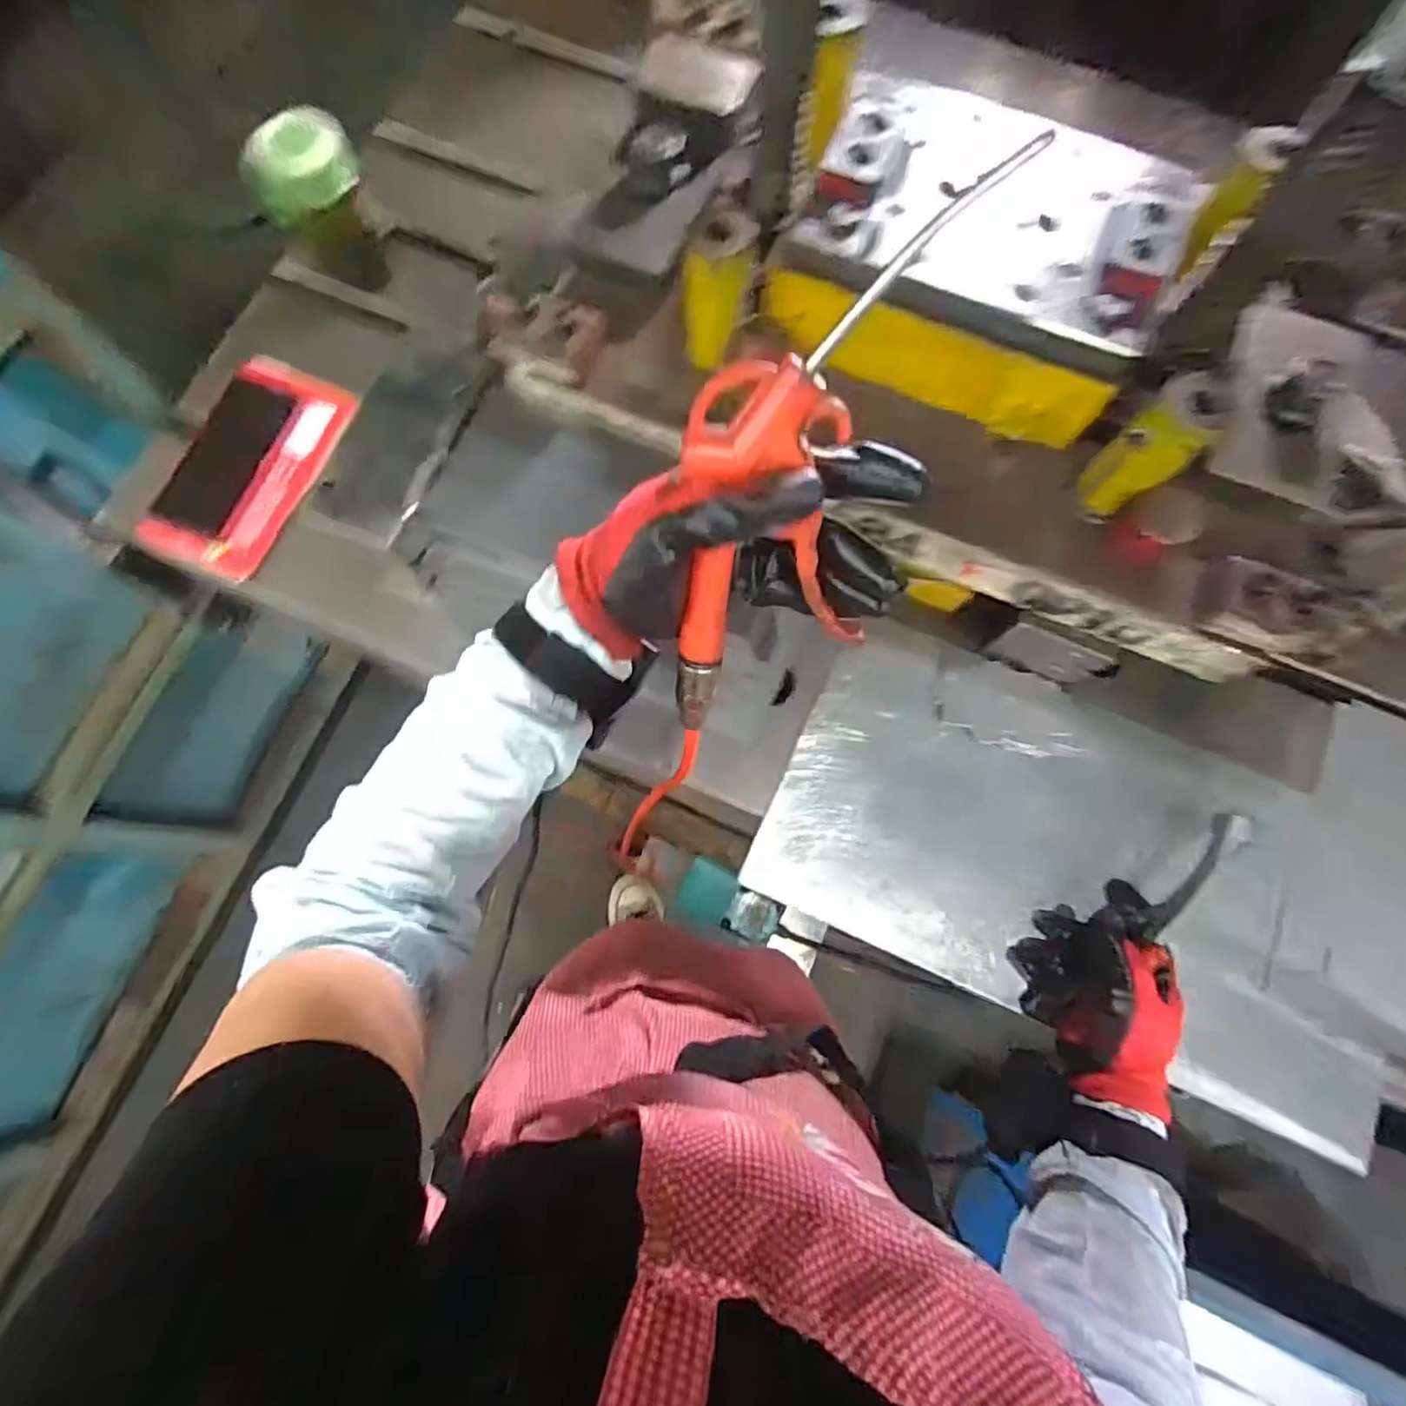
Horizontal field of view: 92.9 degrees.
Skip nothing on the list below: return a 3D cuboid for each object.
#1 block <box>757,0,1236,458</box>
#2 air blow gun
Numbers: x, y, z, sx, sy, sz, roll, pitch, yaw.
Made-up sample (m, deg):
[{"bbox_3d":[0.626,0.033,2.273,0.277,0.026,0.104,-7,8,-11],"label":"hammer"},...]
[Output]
[{"bbox_3d":[0.188,-0.307,0.451,0.242,0.084,0.198,23,76,5],"label":"block"},{"bbox_3d":[0.037,-0.081,0.287,0.096,0.262,0.043,25,41,5],"label":"air blow gun"}]

